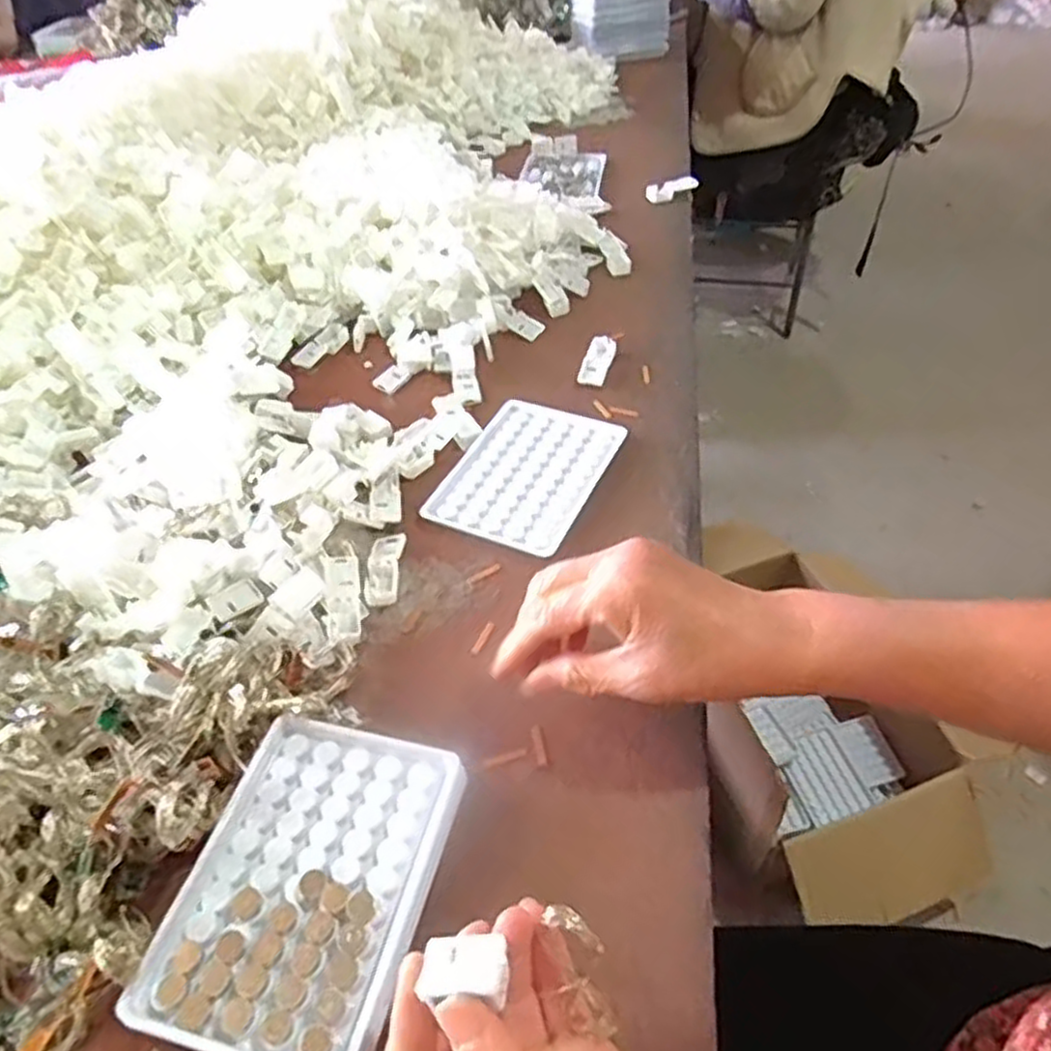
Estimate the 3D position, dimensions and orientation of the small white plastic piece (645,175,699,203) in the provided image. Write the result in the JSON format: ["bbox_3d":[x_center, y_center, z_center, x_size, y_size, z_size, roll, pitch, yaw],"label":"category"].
[{"bbox_3d":[0.158,-0.367,0.815,0.058,0.014,0.023,-14,47,-9],"label":"small white plastic piece"}]

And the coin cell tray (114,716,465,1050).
[{"bbox_3d":[-0.092,0.152,0.319,0.096,0.025,0.130,10,48,13],"label":"coin cell tray"}]

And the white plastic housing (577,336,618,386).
[{"bbox_3d":[0.057,-0.133,0.596,0.022,0.010,0.059,11,48,14],"label":"white plastic housing"}]

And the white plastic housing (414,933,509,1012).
[{"bbox_3d":[-0.019,0.143,0.241,0.024,0.008,0.020,-13,23,8],"label":"white plastic housing"}]

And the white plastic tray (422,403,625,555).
[{"bbox_3d":[0.001,-0.037,0.508,0.096,0.006,0.131,18,50,20],"label":"white plastic tray"}]

